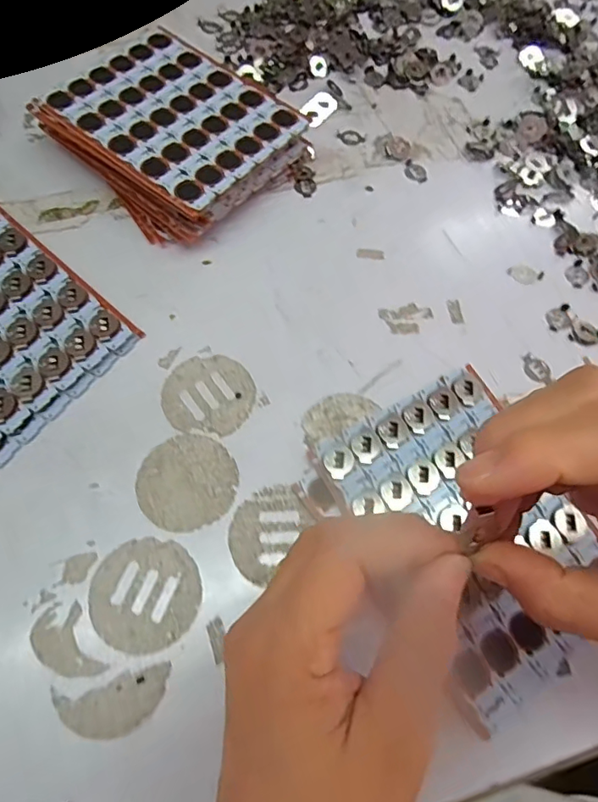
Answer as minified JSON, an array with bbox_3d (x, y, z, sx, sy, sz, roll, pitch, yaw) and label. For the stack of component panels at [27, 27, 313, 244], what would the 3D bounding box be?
[{"bbox_3d":[-0.086,-0.186,0.366,0.145,0.041,0.124,38,69,13],"label":"stack of component panels"}]

